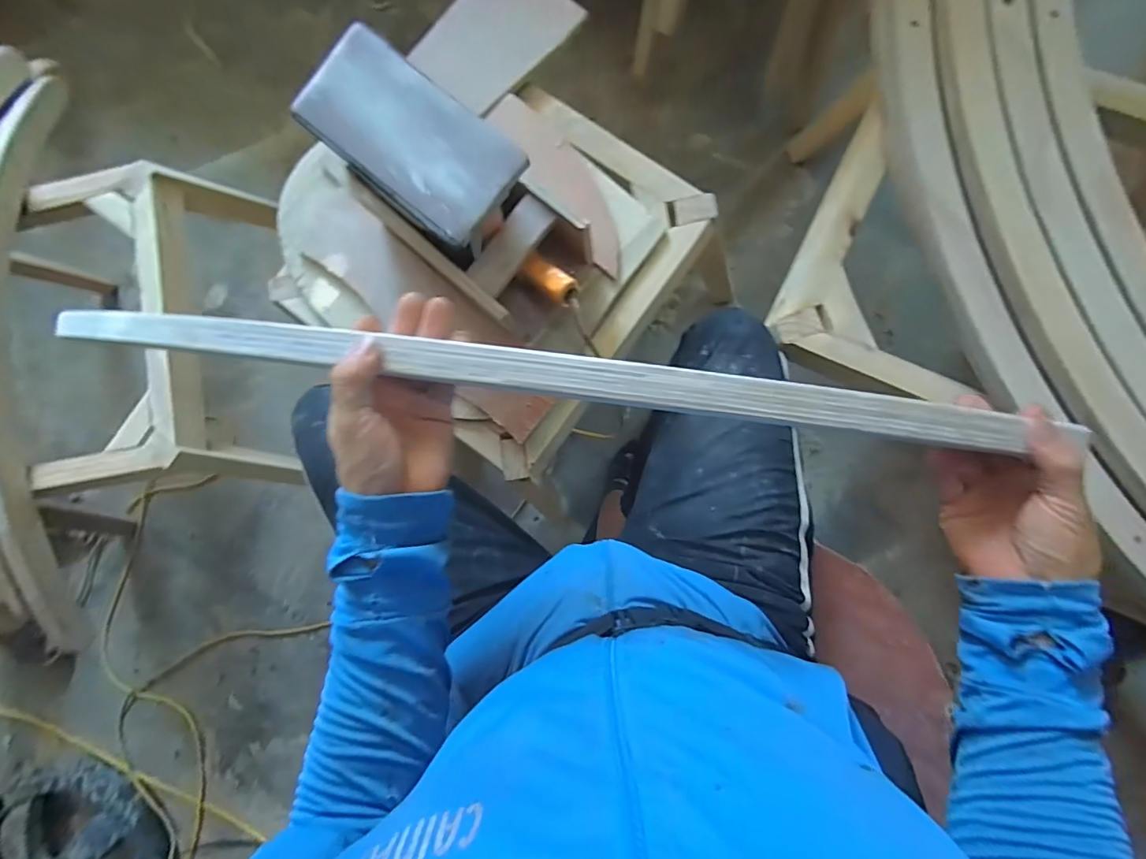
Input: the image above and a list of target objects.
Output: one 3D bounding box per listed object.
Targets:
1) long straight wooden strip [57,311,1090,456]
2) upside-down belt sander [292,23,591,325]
[{"bbox_3d":[-0.072,-0.042,0.365,0.735,0.076,0.026,7,88,8],"label":"long straight wooden strip"},{"bbox_3d":[-0.124,-0.245,0.557,0.299,0.158,0.130,40,92,7],"label":"upside-down belt sander"}]

